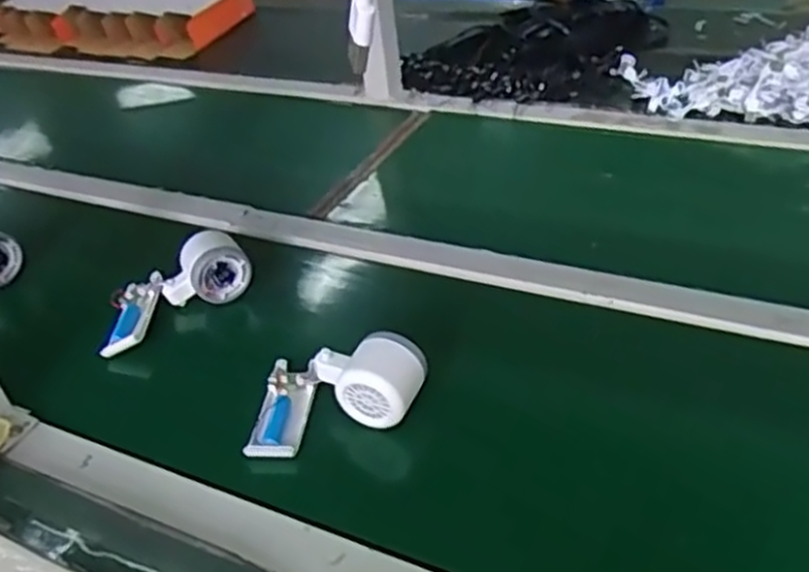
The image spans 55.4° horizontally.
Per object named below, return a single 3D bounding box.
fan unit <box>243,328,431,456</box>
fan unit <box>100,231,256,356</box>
[{"bbox_3d":[-0.051,0.086,0.607,0.138,0.054,0.089,-20,26,14],"label":"fan unit"},{"bbox_3d":[-0.226,0.009,0.753,0.155,0.069,0.068,-35,38,-17],"label":"fan unit"}]

